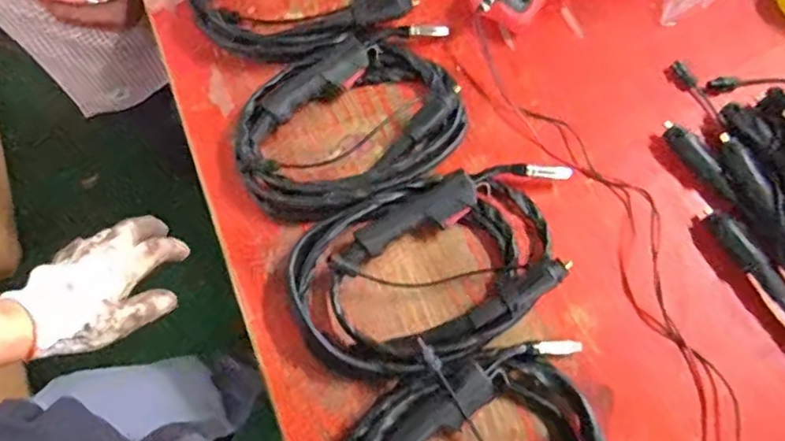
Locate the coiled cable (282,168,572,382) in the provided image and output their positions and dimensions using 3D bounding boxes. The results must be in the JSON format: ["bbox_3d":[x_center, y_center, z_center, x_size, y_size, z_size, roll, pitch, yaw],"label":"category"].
[{"bbox_3d":[0.056,0.050,0.699,0.364,0.044,0.216,-24,72,-6],"label":"coiled cable"}]

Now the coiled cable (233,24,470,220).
[{"bbox_3d":[-0.053,-0.130,0.761,0.306,0.045,0.219,-24,72,-6],"label":"coiled cable"}]

